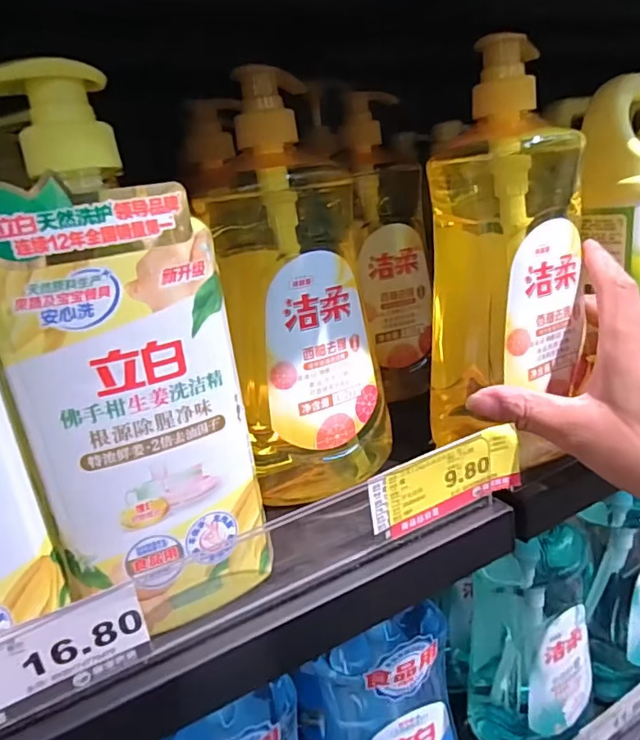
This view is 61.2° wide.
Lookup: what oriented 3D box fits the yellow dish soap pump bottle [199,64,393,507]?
[{"bbox_3d":[-0.015,-0.043,0.338,0.089,0.243,0.070,-12,19,-14],"label":"yellow dish soap pump bottle"}]

